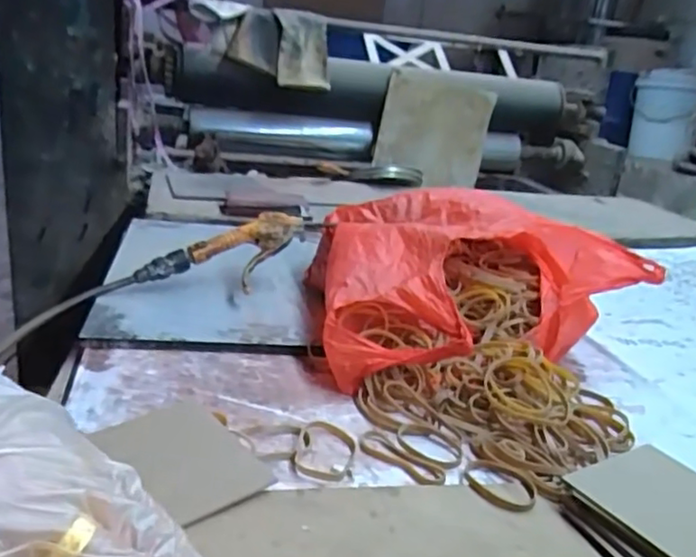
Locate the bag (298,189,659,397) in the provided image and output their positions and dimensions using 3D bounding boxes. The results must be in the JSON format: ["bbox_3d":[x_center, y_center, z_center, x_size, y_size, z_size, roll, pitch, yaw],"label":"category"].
[{"bbox_3d":[0.114,-0.006,0.699,0.348,0.128,0.296,-1,21,-25],"label":"bag"}]

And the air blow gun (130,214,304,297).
[{"bbox_3d":[-0.133,-0.022,0.712,0.198,0.052,0.083,-20,27,-20],"label":"air blow gun"}]

